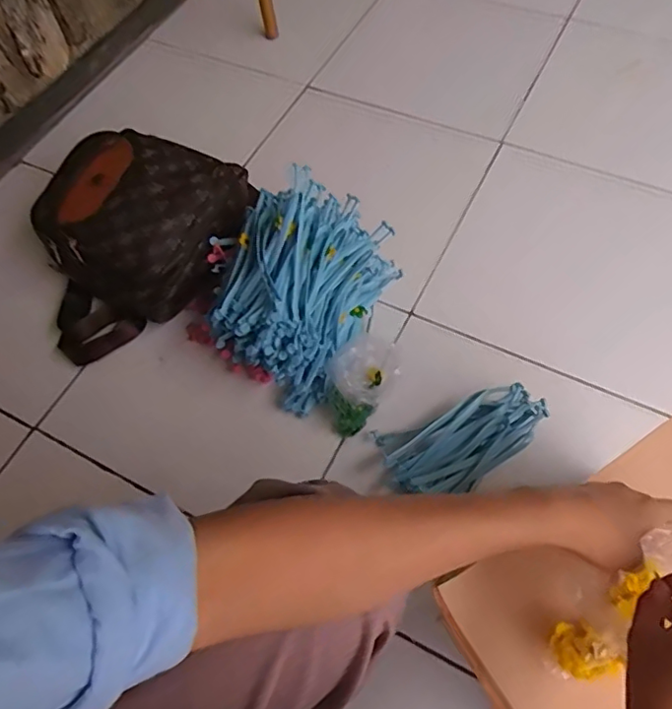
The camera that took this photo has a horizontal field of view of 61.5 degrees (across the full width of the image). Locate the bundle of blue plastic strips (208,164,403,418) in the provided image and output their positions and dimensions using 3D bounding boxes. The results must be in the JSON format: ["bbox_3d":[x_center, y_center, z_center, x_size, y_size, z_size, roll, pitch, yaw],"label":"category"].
[{"bbox_3d":[-0.054,-0.100,0.767,0.199,0.173,0.257,28,66,18],"label":"bundle of blue plastic strips"}]

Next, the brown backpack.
[{"bbox_3d":[-0.310,-0.188,0.848,0.356,0.152,0.270,-39,65,-17],"label":"brown backpack"}]

